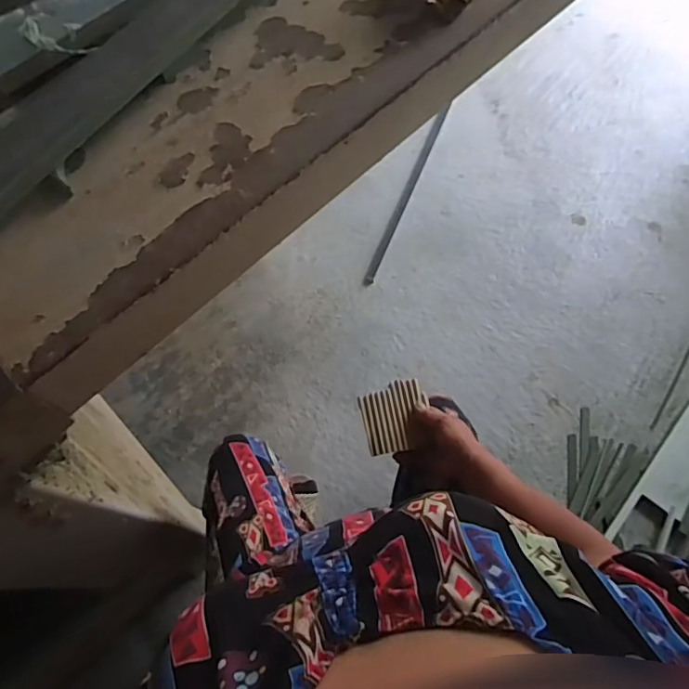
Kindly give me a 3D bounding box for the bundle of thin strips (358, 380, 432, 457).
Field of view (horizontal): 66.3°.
[{"bbox_3d":[0.070,0.100,0.738,0.089,0.010,0.090,-18,75,9],"label":"bundle of thin strips"}]

